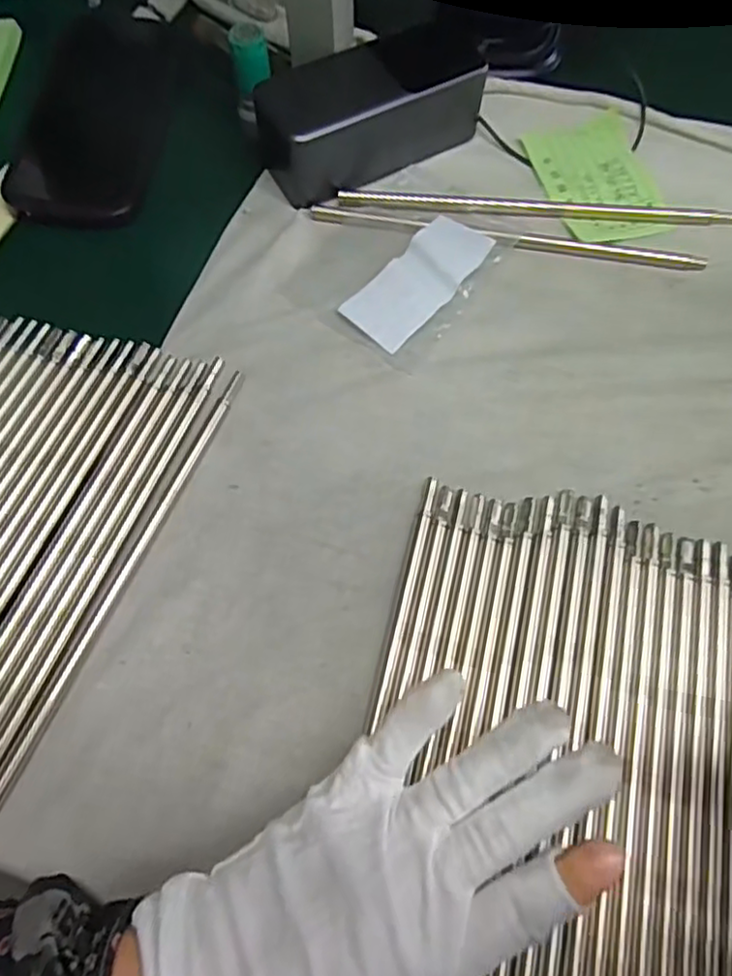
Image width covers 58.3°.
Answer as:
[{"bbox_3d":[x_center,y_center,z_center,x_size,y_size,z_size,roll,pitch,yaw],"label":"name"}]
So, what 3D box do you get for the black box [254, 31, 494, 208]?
[{"bbox_3d":[0.002,-0.227,0.386,0.134,0.047,0.062,-29,69,-12],"label":"black box"}]

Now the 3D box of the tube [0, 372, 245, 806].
[{"bbox_3d":[-0.111,0.041,0.298,0.007,0.004,0.236,20,67,9],"label":"tube"}]

